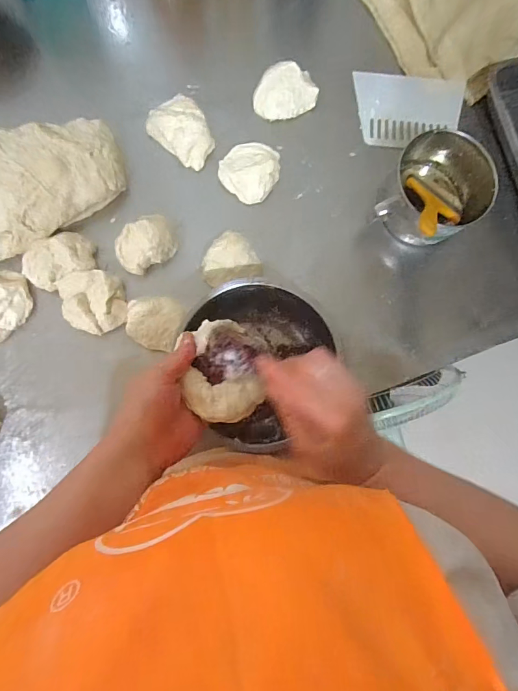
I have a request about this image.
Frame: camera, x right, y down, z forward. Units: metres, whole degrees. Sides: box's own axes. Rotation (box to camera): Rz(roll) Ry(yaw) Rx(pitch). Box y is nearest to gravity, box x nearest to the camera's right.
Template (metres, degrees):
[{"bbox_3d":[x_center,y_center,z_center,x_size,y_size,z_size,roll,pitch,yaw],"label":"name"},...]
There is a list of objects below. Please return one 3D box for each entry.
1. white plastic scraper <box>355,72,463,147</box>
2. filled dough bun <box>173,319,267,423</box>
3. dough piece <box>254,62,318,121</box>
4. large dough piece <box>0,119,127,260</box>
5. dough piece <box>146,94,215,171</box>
[{"bbox_3d":[0.226,-0.351,0.593,0.158,0.006,0.107,-2,89,-3],"label":"white plastic scraper"},{"bbox_3d":[-0.033,0.023,0.402,0.078,0.040,0.099,-11,84,-6],"label":"filled dough bun"},{"bbox_3d":[0.038,-0.366,0.569,0.090,0.034,0.060,-11,84,-6],"label":"dough piece"},{"bbox_3d":[-0.332,-0.196,0.505,0.305,0.054,0.154,-14,84,-6],"label":"large dough piece"},{"bbox_3d":[-0.103,-0.304,0.553,0.094,0.033,0.073,39,82,1],"label":"dough piece"}]

